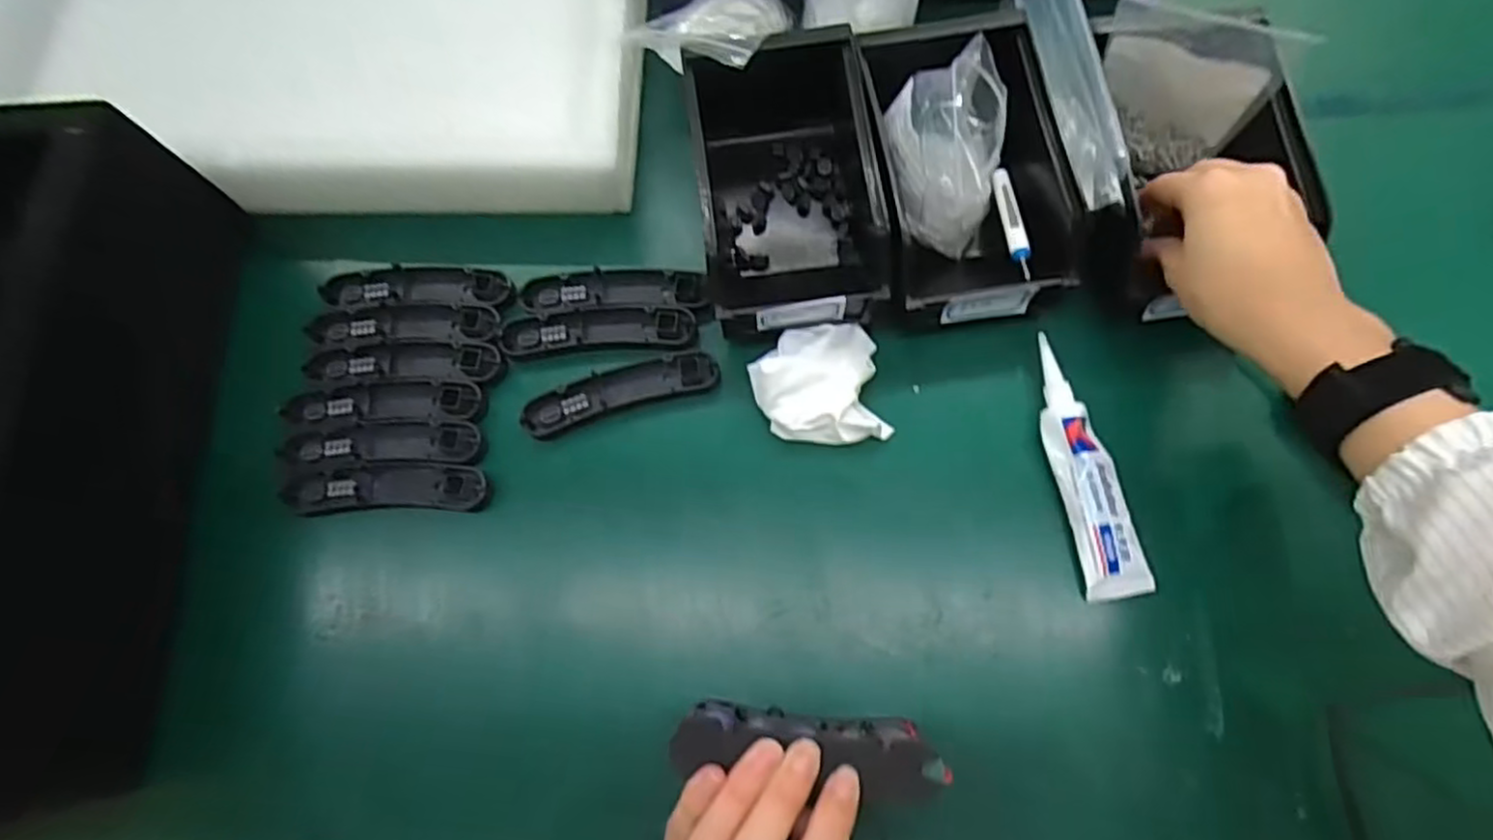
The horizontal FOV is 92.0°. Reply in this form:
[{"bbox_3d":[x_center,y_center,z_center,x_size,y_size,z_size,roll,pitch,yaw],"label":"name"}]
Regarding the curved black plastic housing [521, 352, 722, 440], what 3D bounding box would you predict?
[{"bbox_3d":[-0.077,-0.019,0.438,0.119,0.013,0.028,-18,74,-2],"label":"curved black plastic housing"}]

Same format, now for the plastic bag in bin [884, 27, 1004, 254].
[{"bbox_3d":[0.117,-0.159,0.428,0.071,0.098,0.088,16,75,7],"label":"plastic bag in bin"}]

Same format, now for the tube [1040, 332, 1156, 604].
[{"bbox_3d":[0.194,0.025,0.411,0.036,0.016,0.148,-9,74,0],"label":"tube"}]

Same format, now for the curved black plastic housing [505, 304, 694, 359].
[{"bbox_3d":[-0.092,-0.057,0.451,0.120,0.008,0.028,-3,74,2],"label":"curved black plastic housing"}]

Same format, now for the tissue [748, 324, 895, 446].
[{"bbox_3d":[0.043,-0.022,0.430,0.075,0.026,0.074,-8,74,1],"label":"tissue"}]

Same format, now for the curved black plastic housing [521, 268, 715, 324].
[{"bbox_3d":[-0.082,-0.080,0.465,0.122,0.018,0.032,4,74,4],"label":"curved black plastic housing"}]

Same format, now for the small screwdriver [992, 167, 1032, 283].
[{"bbox_3d":[0.161,-0.121,0.435,0.011,0.006,0.086,-1,60,1],"label":"small screwdriver"}]

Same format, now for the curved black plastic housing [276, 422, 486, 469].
[{"bbox_3d":[-0.221,0.015,0.434,0.118,0.011,0.027,1,74,3],"label":"curved black plastic housing"}]

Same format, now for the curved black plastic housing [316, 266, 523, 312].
[{"bbox_3d":[-0.210,-0.084,0.466,0.121,0.009,0.027,1,74,3],"label":"curved black plastic housing"}]

